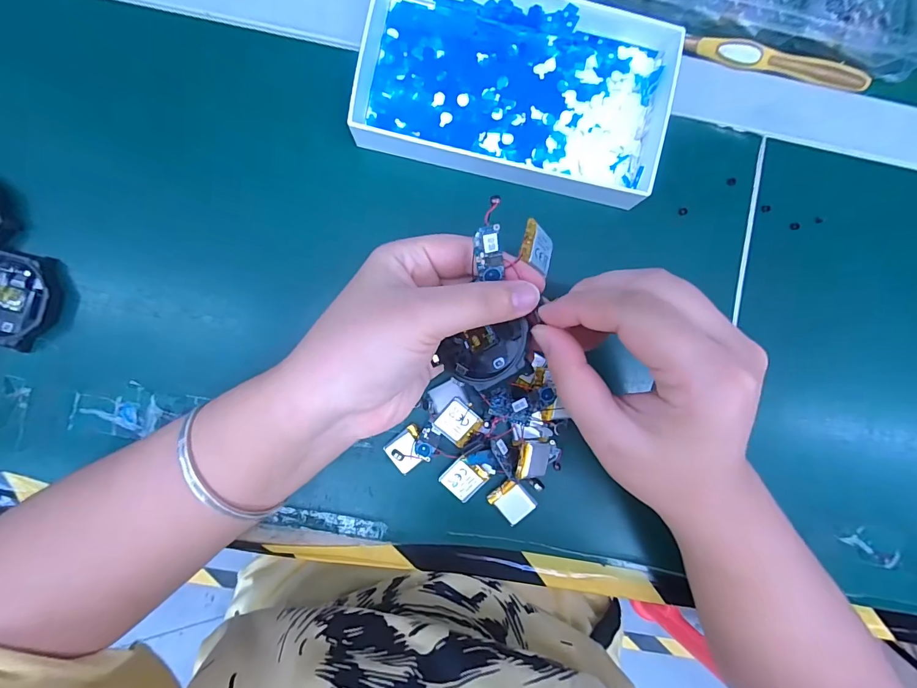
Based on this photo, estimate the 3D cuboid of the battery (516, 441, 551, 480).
[{"bbox_3d":[0.045,0.068,0.243,0.023,0.004,0.021,16,84,-40],"label":"battery"}]

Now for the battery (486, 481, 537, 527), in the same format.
[{"bbox_3d":[0.032,0.095,0.250,0.020,0.004,0.023,-40,92,-3],"label":"battery"}]

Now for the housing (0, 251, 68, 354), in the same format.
[{"bbox_3d":[-0.253,-0.024,0.233,0.045,0.010,0.052,6,89,-4],"label":"housing"}]

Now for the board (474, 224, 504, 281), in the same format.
[{"bbox_3d":[0.014,-0.041,0.186,0.012,0.004,0.025,-6,125,-4],"label":"board"}]

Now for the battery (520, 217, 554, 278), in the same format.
[{"bbox_3d":[0.039,-0.048,0.205,0.023,0.004,0.021,23,74,-42],"label":"battery"}]

